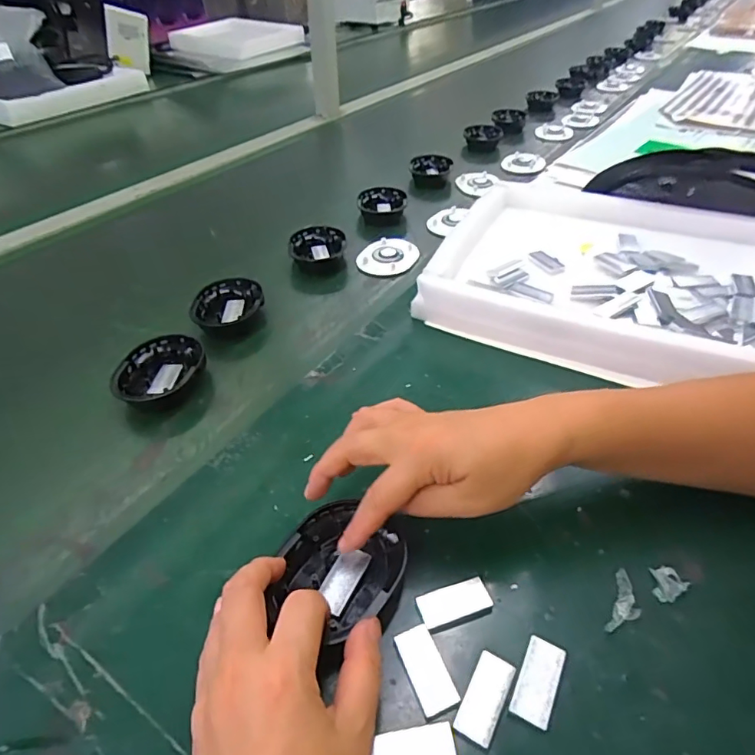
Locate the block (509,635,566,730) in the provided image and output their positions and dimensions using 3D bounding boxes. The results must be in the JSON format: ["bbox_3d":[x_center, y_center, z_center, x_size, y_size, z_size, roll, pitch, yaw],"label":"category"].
[{"bbox_3d":[0.086,0.162,0.269,0.020,0.004,0.042,20,47,22],"label":"block"}]

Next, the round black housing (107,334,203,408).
[{"bbox_3d":[-0.201,-0.004,0.470,0.072,0.026,0.084,-5,42,-3],"label":"round black housing"}]

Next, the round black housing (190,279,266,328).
[{"bbox_3d":[-0.162,-0.078,0.551,0.072,0.025,0.080,-9,43,-7],"label":"round black housing"}]

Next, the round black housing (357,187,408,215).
[{"bbox_3d":[0.007,-0.250,0.725,0.070,0.022,0.087,0,42,2],"label":"round black housing"}]

